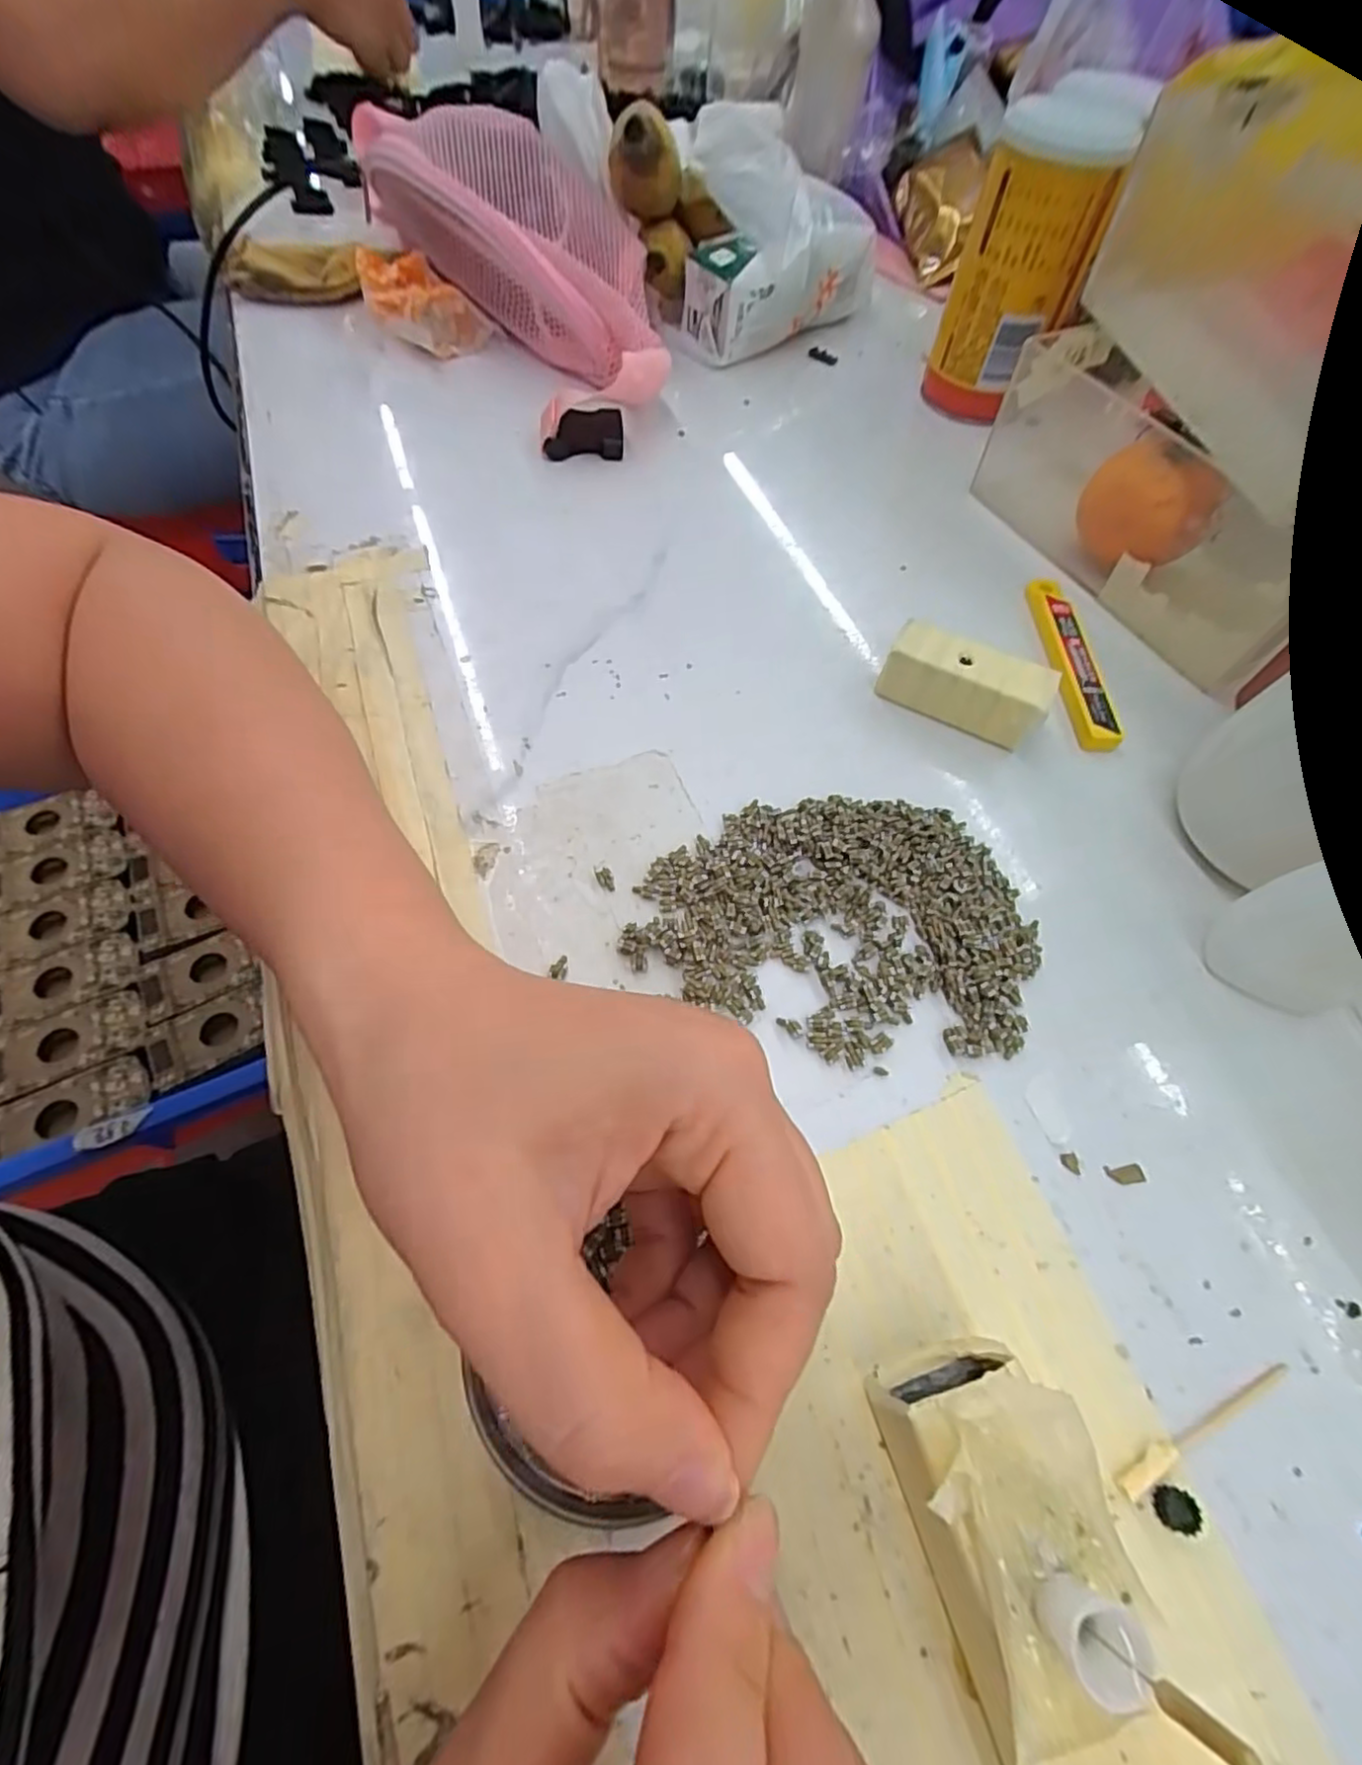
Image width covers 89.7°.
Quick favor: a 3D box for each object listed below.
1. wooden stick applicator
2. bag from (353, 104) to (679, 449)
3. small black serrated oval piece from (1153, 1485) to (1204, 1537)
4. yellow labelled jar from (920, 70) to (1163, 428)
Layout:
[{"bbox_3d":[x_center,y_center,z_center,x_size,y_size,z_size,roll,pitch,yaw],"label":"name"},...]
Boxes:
[{"bbox_3d":[0.136,0.140,0.177,0.060,0.004,0.006,-22,64,-14],"label":"wooden stick applicator"},{"bbox_3d":[-0.096,-0.383,0.418,0.114,0.075,0.299,-26,65,-16],"label":"bag"},{"bbox_3d":[0.121,0.153,0.167,0.009,0.005,0.009,10,60,3],"label":"small black serrated oval piece"},{"bbox_3d":[0.188,-0.338,0.376,0.064,0.126,0.072,24,62,10],"label":"yellow labelled jar"}]

